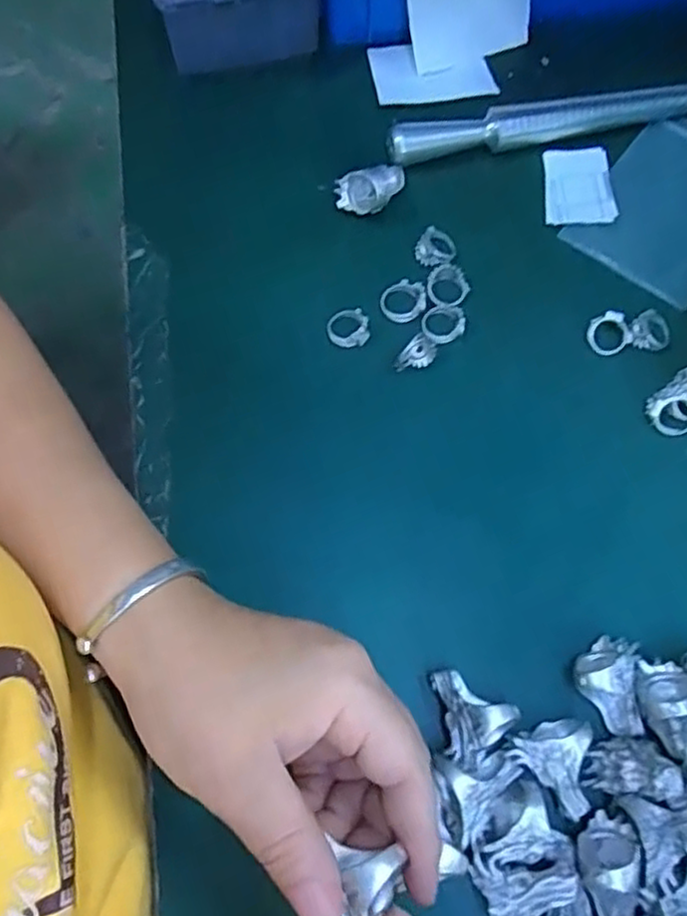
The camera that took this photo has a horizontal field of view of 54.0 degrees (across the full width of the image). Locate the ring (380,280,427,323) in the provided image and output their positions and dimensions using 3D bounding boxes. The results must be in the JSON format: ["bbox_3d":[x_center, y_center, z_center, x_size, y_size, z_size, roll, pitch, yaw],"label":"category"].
[{"bbox_3d":[0.032,-0.084,0.356,0.025,0.004,0.022,-23,72,-9],"label":"ring"}]

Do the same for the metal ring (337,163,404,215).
[{"bbox_3d":[0.016,-0.146,0.369,0.040,0.019,0.020,-20,72,-8],"label":"metal ring"}]

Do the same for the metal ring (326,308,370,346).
[{"bbox_3d":[0.002,-0.069,0.353,0.021,0.008,0.020,0,70,-1],"label":"metal ring"}]

